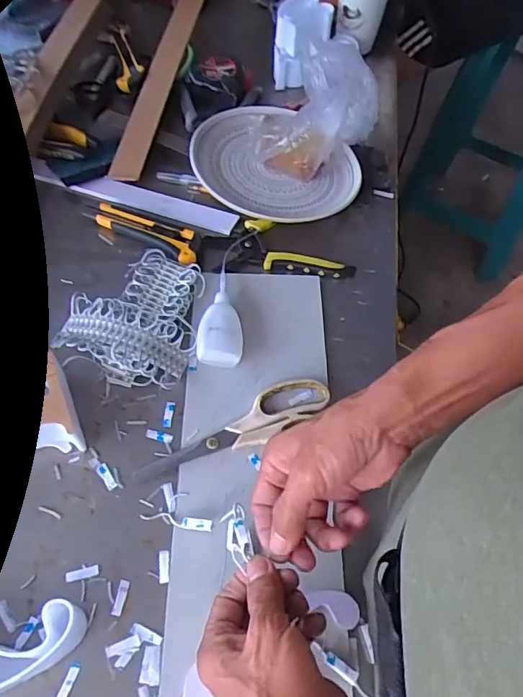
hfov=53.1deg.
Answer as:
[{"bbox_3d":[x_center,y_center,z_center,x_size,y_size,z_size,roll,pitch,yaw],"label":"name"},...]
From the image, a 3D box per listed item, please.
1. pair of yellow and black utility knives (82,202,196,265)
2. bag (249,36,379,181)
[{"bbox_3d":[-0.133,-0.141,0.606,0.149,0.020,0.047,28,61,14],"label":"pair of yellow and black utility knives"},{"bbox_3d":[0.068,-0.306,0.655,0.196,0.084,0.117,-39,67,-23],"label":"bag"}]

